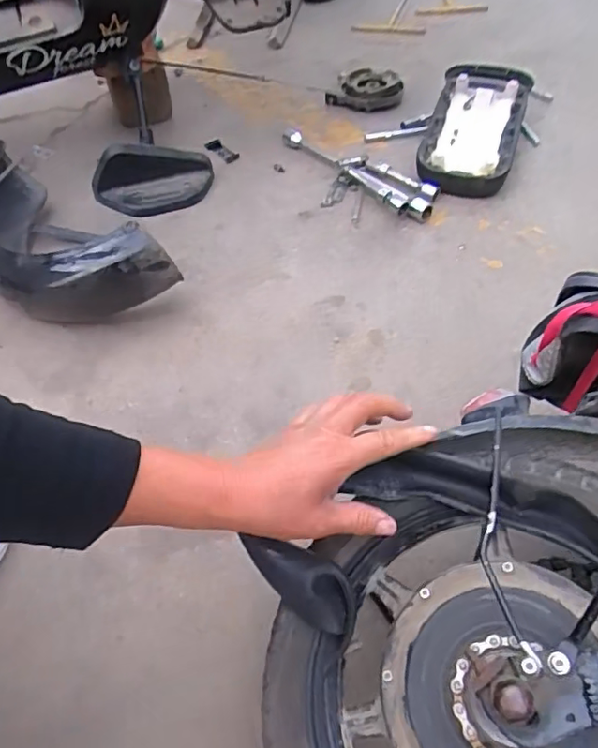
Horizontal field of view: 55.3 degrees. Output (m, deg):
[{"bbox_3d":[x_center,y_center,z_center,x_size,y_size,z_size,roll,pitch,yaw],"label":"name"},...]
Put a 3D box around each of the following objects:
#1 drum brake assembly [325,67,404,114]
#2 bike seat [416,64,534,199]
[{"bbox_3d":[0.136,-0.574,1.155,0.138,0.037,0.110,22,56,20],"label":"drum brake assembly"},{"bbox_3d":[0.311,-0.437,1.015,0.157,0.075,0.316,15,54,15],"label":"bike seat"}]

